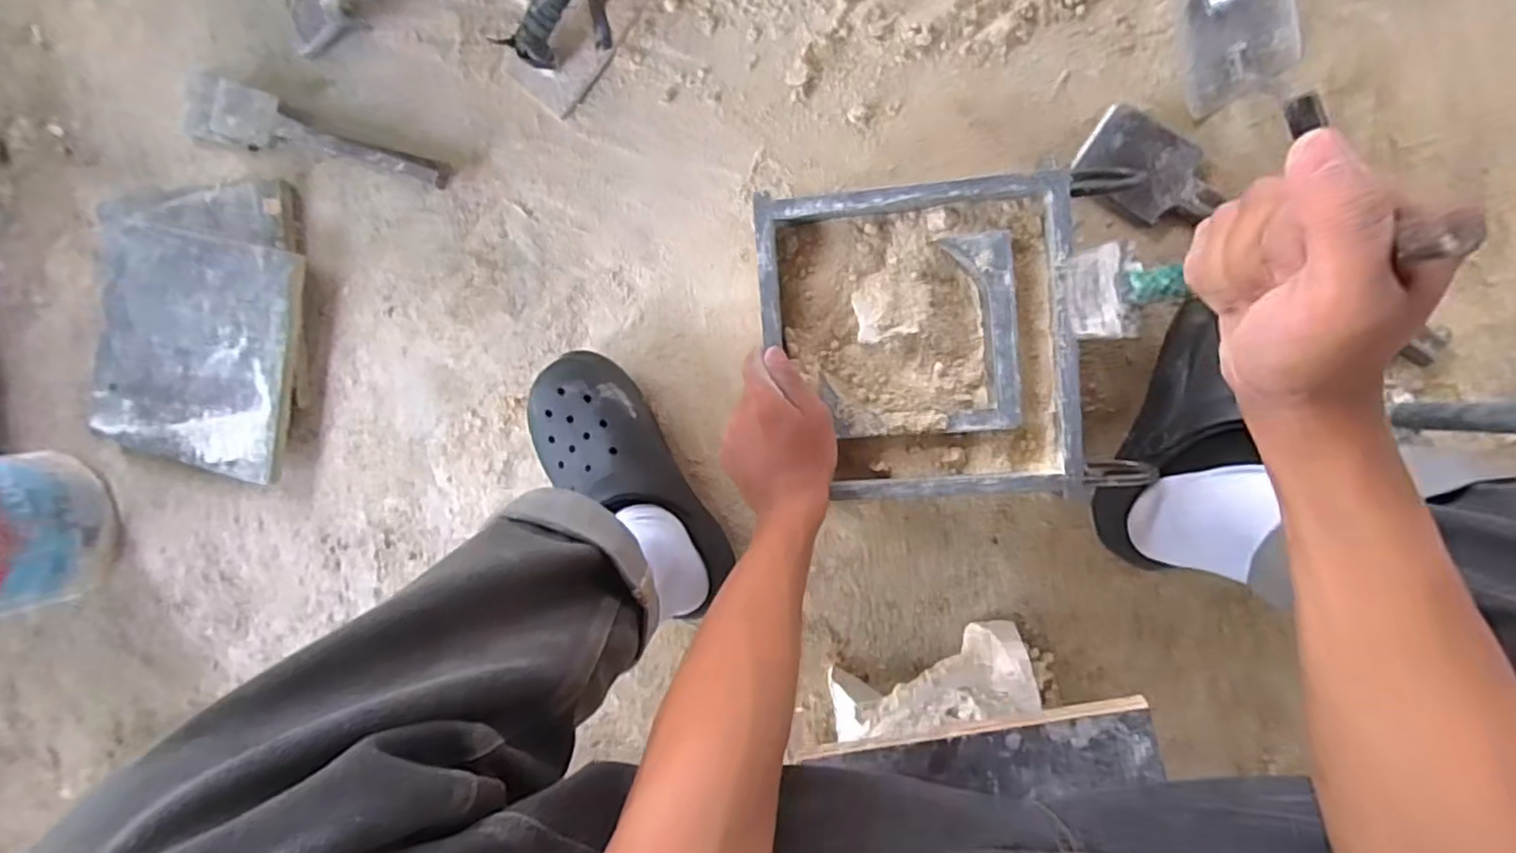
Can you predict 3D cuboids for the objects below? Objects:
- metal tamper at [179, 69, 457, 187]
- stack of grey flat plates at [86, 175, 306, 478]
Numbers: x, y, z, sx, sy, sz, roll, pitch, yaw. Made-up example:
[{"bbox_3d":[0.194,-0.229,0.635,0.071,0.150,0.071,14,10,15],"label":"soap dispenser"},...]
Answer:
[{"bbox_3d":[-0.474,-0.306,0.711,0.319,0.028,0.067,18,95,8],"label":"metal tamper"},{"bbox_3d":[-0.622,-0.110,0.747,0.259,0.030,0.309,4,93,9],"label":"stack of grey flat plates"}]

